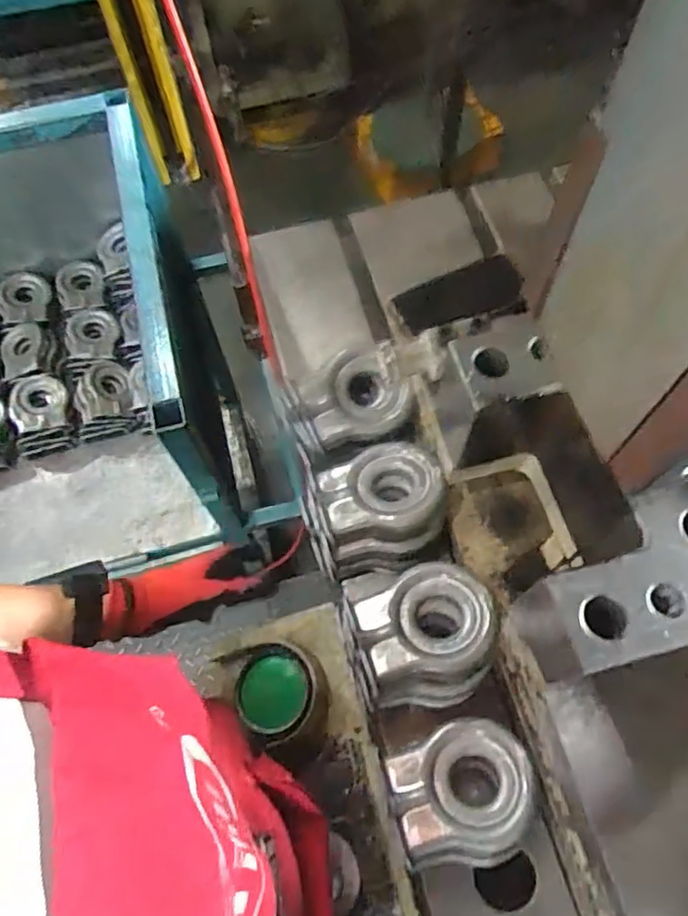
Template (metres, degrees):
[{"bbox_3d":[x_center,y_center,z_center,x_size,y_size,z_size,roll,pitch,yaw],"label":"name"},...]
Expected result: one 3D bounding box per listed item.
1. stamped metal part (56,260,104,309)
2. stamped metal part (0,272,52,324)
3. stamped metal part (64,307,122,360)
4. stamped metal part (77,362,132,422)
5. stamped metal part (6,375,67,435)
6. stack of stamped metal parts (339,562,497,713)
[{"bbox_3d":[-0.531,-0.352,1.242,0.087,0.034,0.109,-11,66,-4],"label":"stamped metal part"},{"bbox_3d":[-0.637,-0.319,1.229,0.096,0.029,0.111,-8,66,-2],"label":"stamped metal part"},{"bbox_3d":[-0.488,-0.239,1.199,0.095,0.027,0.115,-4,65,-1],"label":"stamped metal part"},{"bbox_3d":[-0.439,-0.125,1.136,0.092,0.030,0.121,-15,66,-6],"label":"stamped metal part"},{"bbox_3d":[-0.552,-0.097,1.110,0.097,0.017,0.114,-18,66,-7],"label":"stamped metal part"},{"bbox_3d":[0.065,0.153,0.534,0.127,0.057,0.116,-7,66,-2],"label":"stack of stamped metal parts"}]

